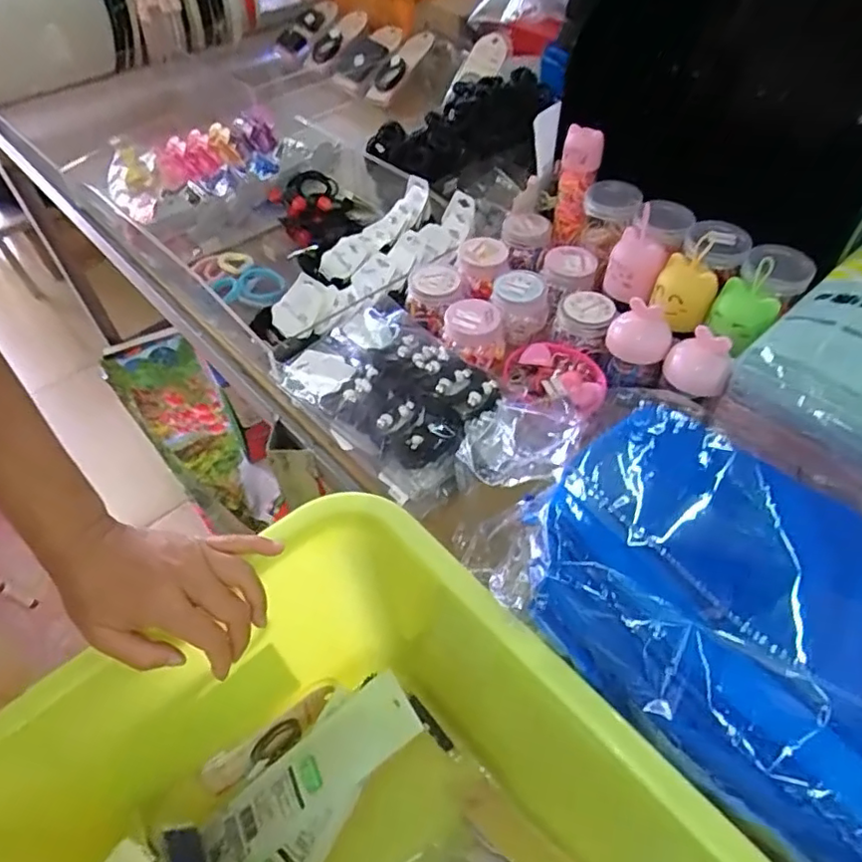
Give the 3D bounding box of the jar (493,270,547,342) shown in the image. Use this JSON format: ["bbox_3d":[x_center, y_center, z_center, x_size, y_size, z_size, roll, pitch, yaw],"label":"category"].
[{"bbox_3d":[0.089,-0.124,0.587,0.053,0.055,0.048,3,52,5],"label":"jar"}]

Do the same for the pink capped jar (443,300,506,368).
[{"bbox_3d":[0.039,-0.094,0.552,0.050,0.040,0.054,-1,52,1],"label":"pink capped jar"}]

